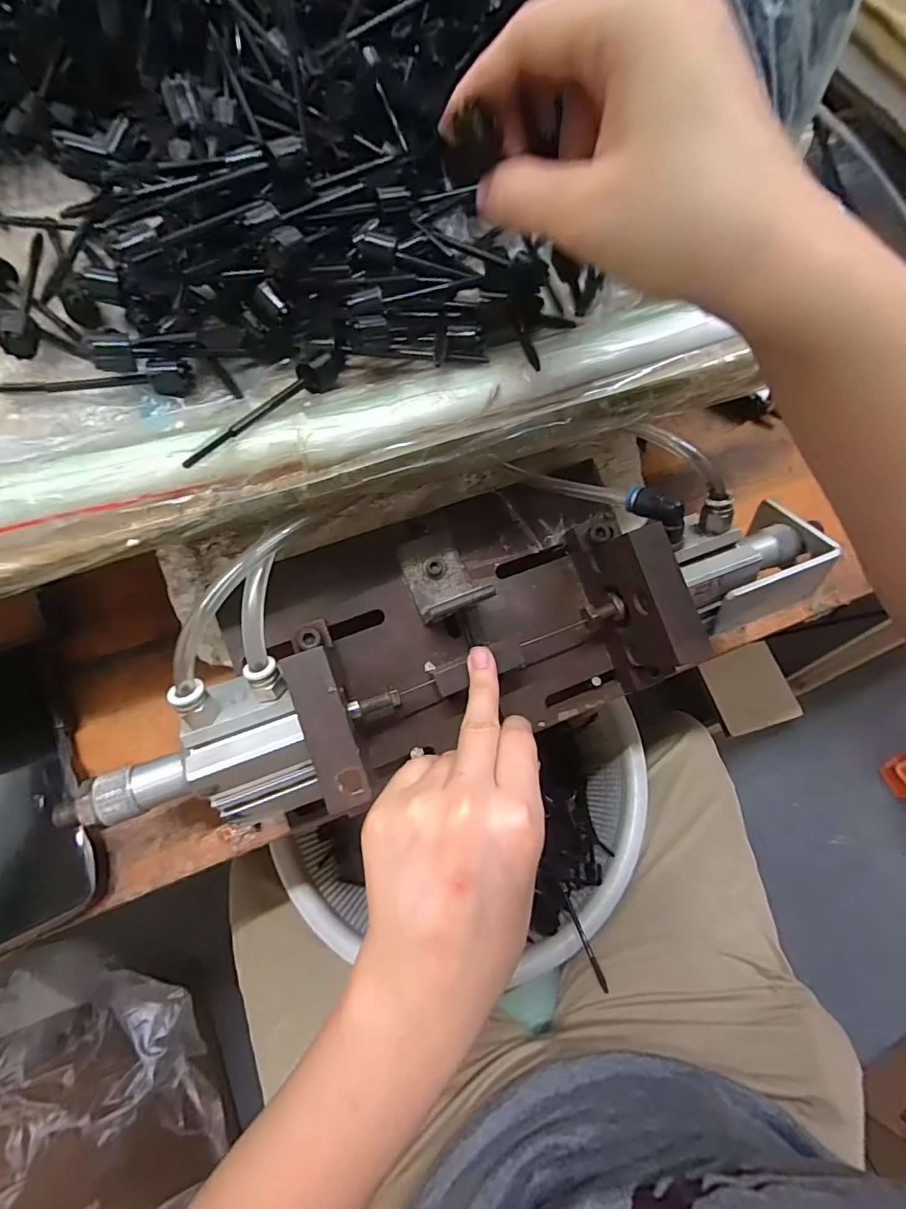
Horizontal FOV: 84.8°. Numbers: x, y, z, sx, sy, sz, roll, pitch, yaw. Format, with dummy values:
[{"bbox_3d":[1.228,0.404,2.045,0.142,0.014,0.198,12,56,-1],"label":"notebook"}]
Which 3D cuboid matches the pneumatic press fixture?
[{"bbox_3d":[0.002,0.002,0.272,0.387,0.094,0.150,-15,68,-9],"label":"pneumatic press fixture"}]

